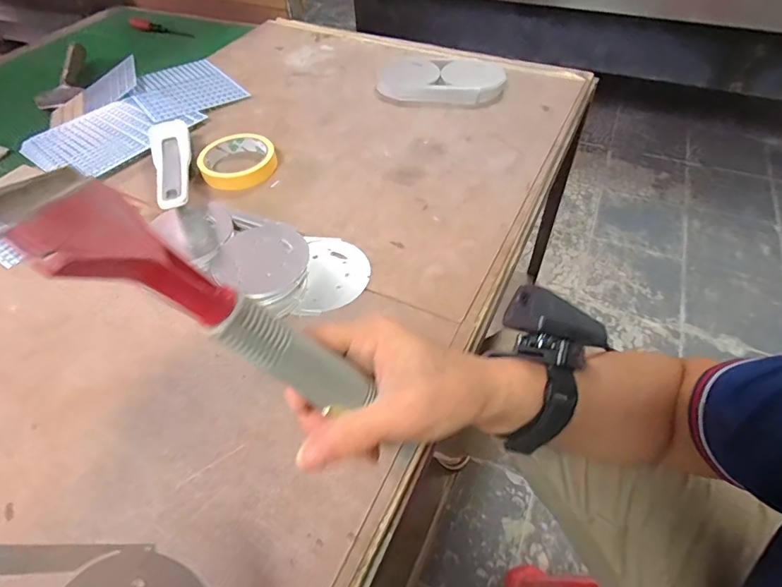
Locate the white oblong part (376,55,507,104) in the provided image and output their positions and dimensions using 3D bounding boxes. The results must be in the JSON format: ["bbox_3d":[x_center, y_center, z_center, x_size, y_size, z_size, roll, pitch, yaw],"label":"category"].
[{"bbox_3d":[0.079,-0.345,0.695,0.193,0.023,0.133,8,52,10],"label":"white oblong part"}]

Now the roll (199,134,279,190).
[{"bbox_3d":[-0.197,-0.171,0.565,0.090,0.028,0.092,-2,51,2],"label":"roll"}]

